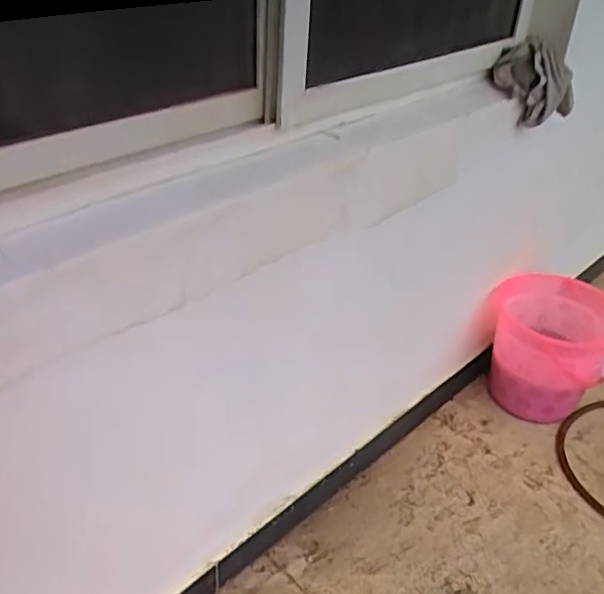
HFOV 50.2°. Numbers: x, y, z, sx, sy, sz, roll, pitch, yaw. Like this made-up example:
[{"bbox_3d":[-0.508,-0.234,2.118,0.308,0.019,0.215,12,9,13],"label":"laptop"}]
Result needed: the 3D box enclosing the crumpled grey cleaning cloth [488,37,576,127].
[{"bbox_3d":[0.487,-0.450,1.360,0.181,0.150,0.123,-27,46,-36],"label":"crumpled grey cleaning cloth"}]

